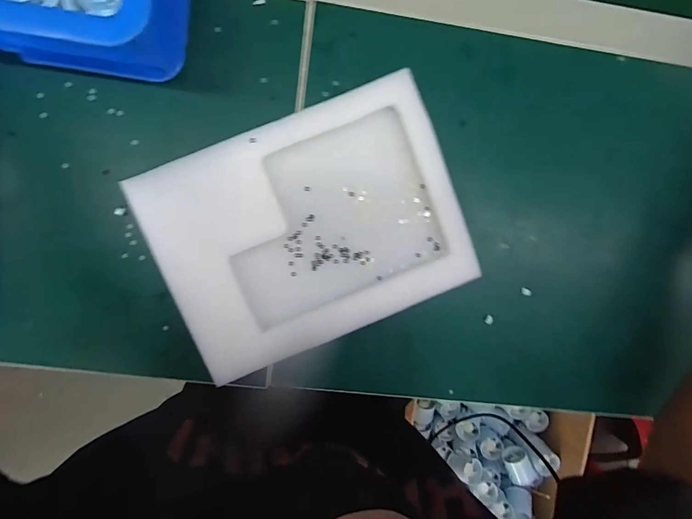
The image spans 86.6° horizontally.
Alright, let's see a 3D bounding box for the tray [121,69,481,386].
[{"bbox_3d":[-0.028,-0.025,0.320,0.247,0.036,0.184,-23,96,-1],"label":"tray"}]

